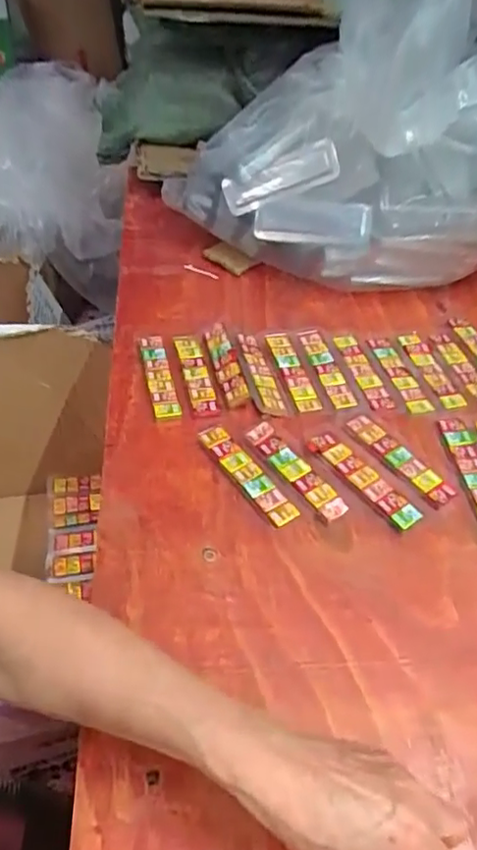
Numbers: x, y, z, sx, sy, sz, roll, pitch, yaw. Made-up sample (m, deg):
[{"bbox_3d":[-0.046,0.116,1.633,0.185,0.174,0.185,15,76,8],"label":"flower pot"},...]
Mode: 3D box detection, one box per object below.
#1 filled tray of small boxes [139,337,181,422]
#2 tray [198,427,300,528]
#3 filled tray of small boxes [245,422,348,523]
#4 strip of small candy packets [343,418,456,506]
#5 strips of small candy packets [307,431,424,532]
[{"bbox_3d":[-0.082,-0.052,0.599,0.026,0.013,0.117,-9,48,-13],"label":"filled tray of small boxes"},{"bbox_3d":[0.007,0.044,0.519,0.024,0.006,0.122,-25,53,-26],"label":"tray"},{"bbox_3d":[0.052,0.039,0.525,0.026,0.004,0.116,-27,54,-27],"label":"filled tray of small boxes"},{"bbox_3d":[0.151,0.029,0.543,0.030,0.005,0.114,-27,54,-27],"label":"strip of small candy packets"},{"bbox_3d":[0.112,0.047,0.523,0.028,0.006,0.118,-29,55,-28],"label":"strips of small candy packets"}]

